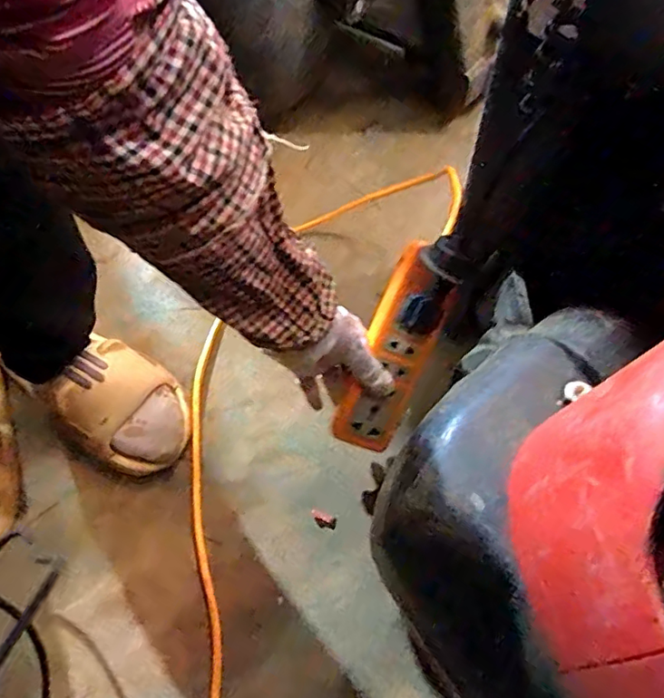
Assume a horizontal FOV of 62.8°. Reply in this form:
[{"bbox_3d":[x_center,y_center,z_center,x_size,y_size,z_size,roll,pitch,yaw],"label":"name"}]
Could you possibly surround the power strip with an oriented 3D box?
[{"bbox_3d":[0.057,0.003,0.478,0.056,0.022,0.182,24,105,16],"label":"power strip"}]

